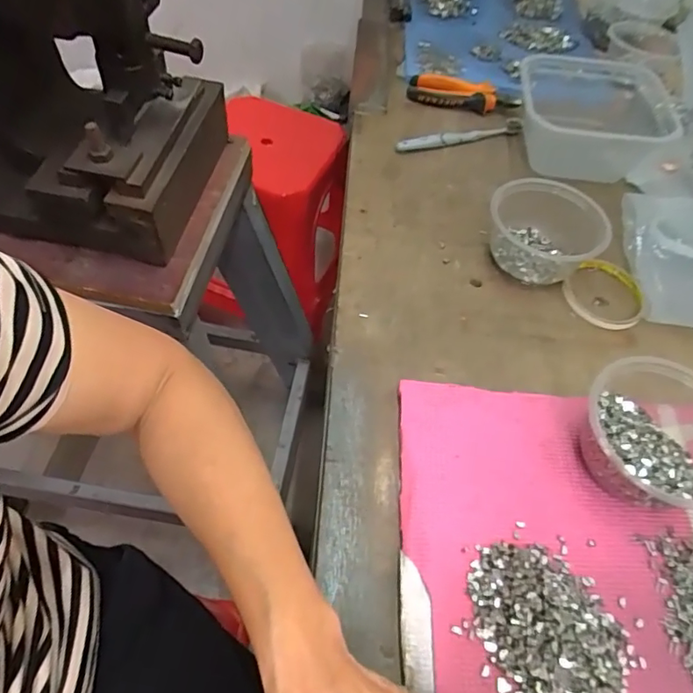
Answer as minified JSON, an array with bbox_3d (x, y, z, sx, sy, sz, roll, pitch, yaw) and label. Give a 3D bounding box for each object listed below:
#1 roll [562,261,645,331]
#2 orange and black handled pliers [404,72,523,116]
[{"bbox_3d":[0.266,-0.057,0.538,0.077,0.012,0.087,33,59,19],"label":"roll"},{"bbox_3d":[0.161,-0.346,0.719,0.149,0.028,0.045,10,55,5],"label":"orange and black handled pliers"}]

